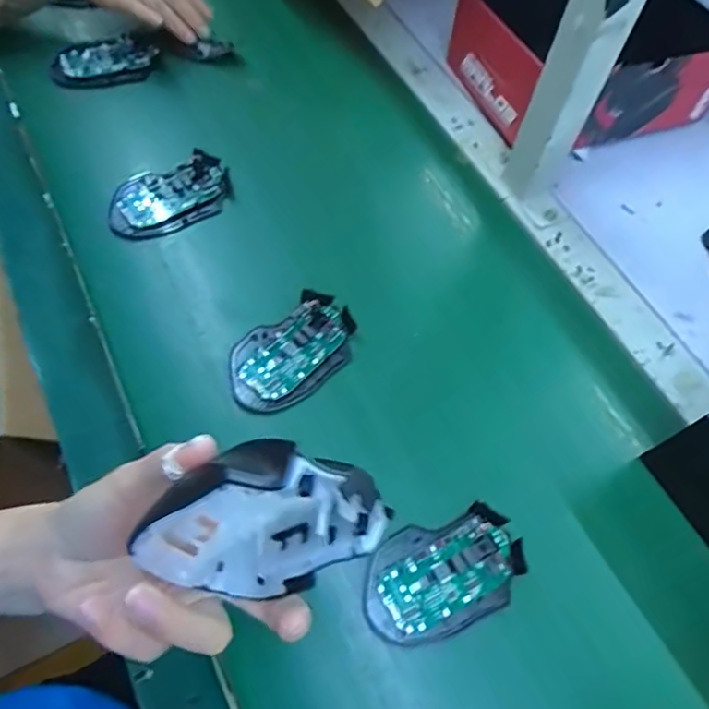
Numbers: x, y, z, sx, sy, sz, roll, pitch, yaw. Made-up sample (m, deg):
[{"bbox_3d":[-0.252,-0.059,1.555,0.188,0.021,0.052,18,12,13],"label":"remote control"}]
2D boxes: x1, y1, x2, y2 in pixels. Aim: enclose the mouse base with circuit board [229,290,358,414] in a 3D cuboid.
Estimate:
[{"bbox_3d":[-0.052,-0.003,0.471,0.113,0.022,0.070,-34,67,-22],"label":"mouse base with circuit board"}]

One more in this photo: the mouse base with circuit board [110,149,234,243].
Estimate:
[{"bbox_3d":[-0.178,-0.153,0.549,0.118,0.029,0.073,-22,63,-16],"label":"mouse base with circuit board"}]

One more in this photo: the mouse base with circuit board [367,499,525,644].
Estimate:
[{"bbox_3d":[0.062,0.153,0.396,0.114,0.018,0.071,-19,62,-14],"label":"mouse base with circuit board"}]

